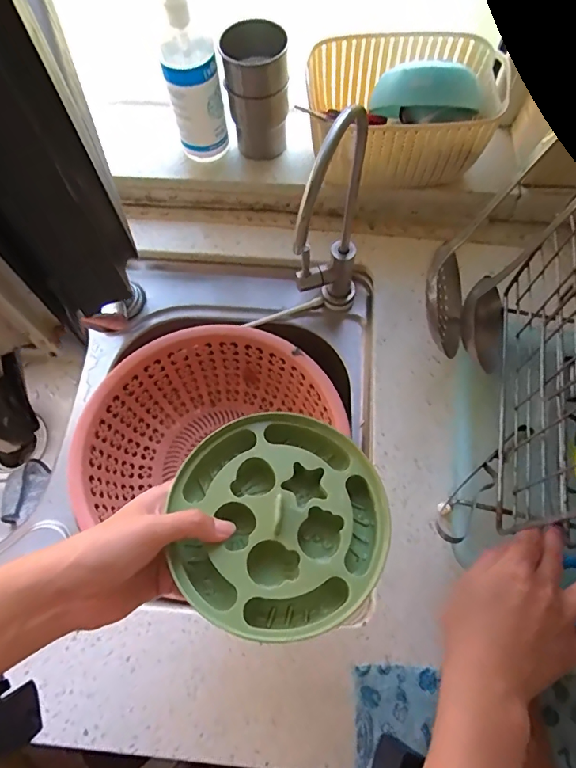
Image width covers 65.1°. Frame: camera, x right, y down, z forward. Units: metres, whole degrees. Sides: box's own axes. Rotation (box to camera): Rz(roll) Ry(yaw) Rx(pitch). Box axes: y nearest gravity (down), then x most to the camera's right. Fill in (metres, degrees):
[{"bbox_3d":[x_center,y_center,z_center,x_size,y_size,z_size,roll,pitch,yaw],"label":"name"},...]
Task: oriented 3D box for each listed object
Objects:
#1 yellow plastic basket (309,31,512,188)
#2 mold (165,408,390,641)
[{"bbox_3d":[0.140,-0.315,0.534,0.227,0.090,0.159,2,69,2],"label":"yellow plastic basket"},{"bbox_3d":[-0.005,0.091,0.321,0.142,0.037,0.148,0,66,1],"label":"mold"}]

